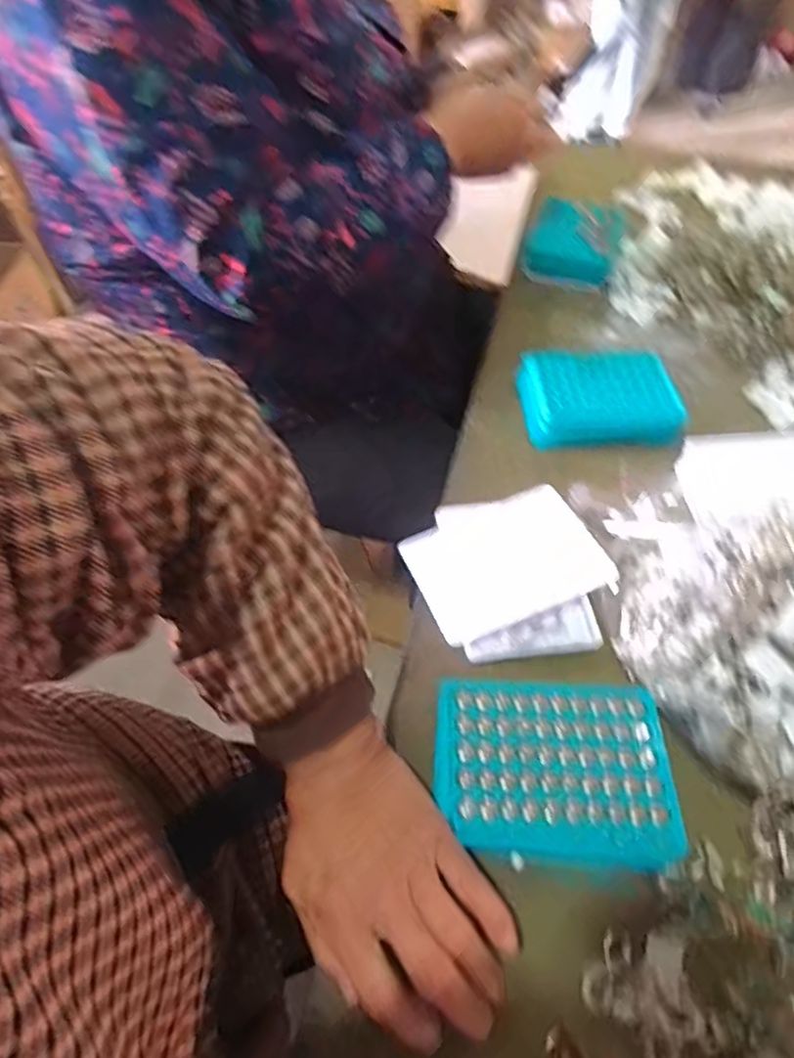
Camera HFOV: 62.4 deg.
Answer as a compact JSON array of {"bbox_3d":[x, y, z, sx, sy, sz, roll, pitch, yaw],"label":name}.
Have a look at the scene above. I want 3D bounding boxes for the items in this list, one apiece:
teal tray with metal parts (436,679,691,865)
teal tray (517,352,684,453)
[{"bbox_3d":[0.092,0.142,0.389,0.131,0.029,0.099,3,50,2],"label":"teal tray with metal parts"},{"bbox_3d":[0.184,-0.120,0.602,0.134,0.026,0.118,0,50,0],"label":"teal tray"}]

